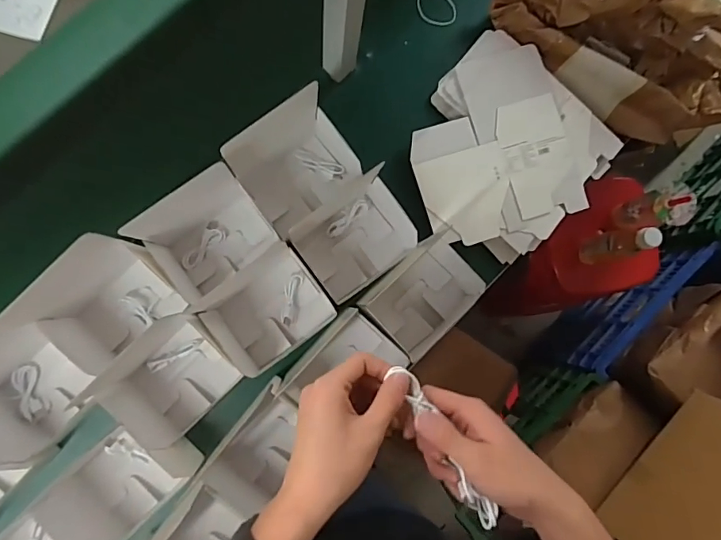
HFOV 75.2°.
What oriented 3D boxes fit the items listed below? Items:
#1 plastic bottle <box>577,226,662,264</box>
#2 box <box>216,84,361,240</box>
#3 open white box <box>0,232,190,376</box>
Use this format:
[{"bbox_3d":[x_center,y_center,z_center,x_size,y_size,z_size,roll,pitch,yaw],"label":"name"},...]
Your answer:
[{"bbox_3d":[0.539,-0.051,0.986,0.072,0.197,0.063,-9,86,-6],"label":"plastic bottle"},{"bbox_3d":[-0.083,-0.150,0.638,0.156,0.169,0.107,-35,90,-7],"label":"box"},{"bbox_3d":[-0.321,0.051,0.611,0.126,0.212,0.153,39,83,-1],"label":"open white box"}]

